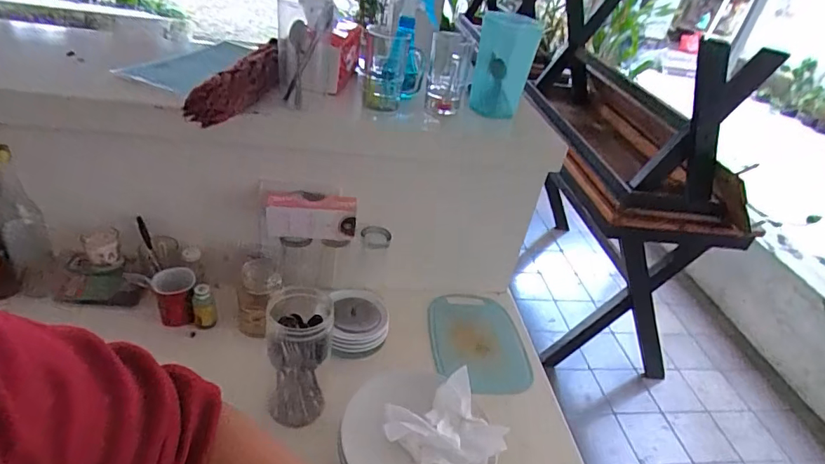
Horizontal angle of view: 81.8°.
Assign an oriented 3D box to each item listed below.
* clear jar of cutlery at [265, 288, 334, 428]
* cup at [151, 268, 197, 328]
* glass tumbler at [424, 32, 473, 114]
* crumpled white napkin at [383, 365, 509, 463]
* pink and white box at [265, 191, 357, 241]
[{"bbox_3d":[-0.162,0.181,0.696,0.085,0.183,0.086,5,34,-8],"label":"clear jar of cutlery"},{"bbox_3d":[-0.408,0.111,0.819,0.061,0.071,0.080,-3,36,-18],"label":"cup"},{"bbox_3d":[0.063,-0.286,0.856,0.068,0.132,0.072,11,34,0],"label":"glass tumbler"},{"bbox_3d":[0.056,0.260,0.621,0.149,0.045,0.132,-20,43,-35],"label":"crumpled white napkin"},{"bbox_3d":[-0.173,-0.027,0.817,0.147,0.063,0.049,3,35,-11],"label":"pink and white box"}]

